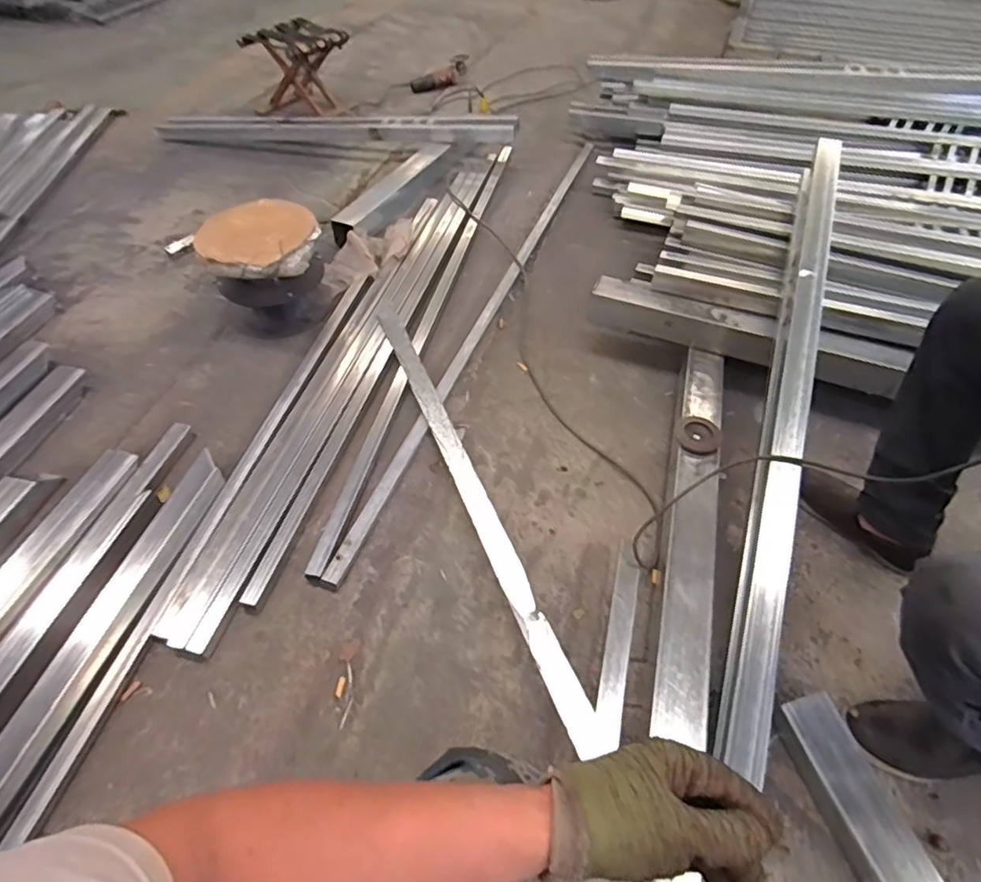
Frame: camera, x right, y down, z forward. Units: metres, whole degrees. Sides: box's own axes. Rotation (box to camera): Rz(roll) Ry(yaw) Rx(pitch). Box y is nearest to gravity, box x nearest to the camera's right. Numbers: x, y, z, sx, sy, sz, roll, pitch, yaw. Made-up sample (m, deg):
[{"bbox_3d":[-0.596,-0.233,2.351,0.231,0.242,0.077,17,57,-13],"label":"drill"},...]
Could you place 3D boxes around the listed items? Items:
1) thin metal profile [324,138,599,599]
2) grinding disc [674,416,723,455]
[{"bbox_3d":[0.014,-0.362,1.483,0.045,0.048,1.637,18,53,13],"label":"thin metal profile"},{"bbox_3d":[0.420,-0.015,1.182,0.090,0.019,0.088,0,49,0],"label":"grinding disc"}]

